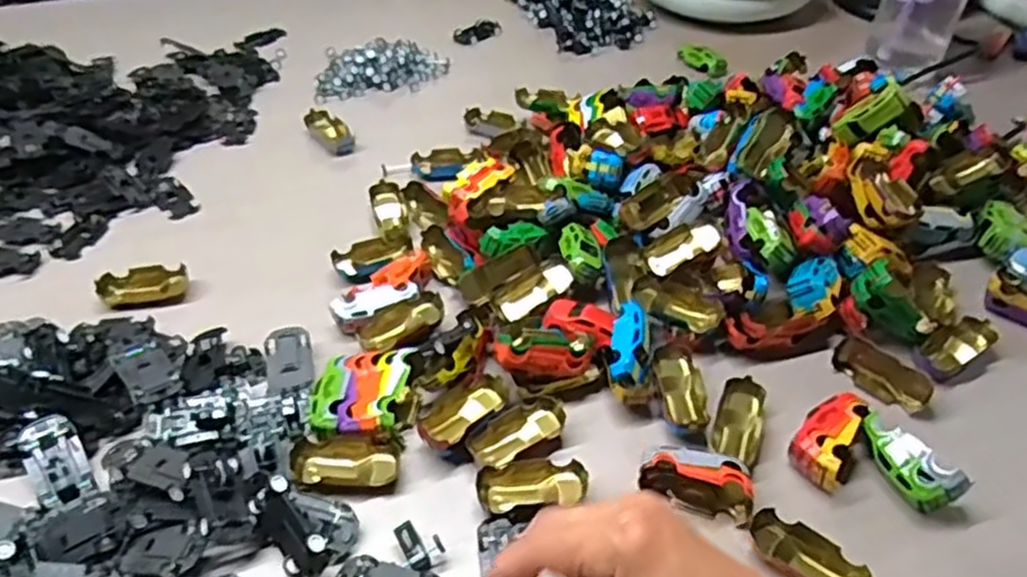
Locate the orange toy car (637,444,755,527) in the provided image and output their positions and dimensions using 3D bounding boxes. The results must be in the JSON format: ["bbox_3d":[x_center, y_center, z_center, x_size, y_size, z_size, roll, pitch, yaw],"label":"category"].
[{"bbox_3d":[0.110,0.111,0.447,0.065,0.026,0.026,17,45,17],"label":"orange toy car"}]

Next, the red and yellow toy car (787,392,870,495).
[{"bbox_3d":[0.199,0.092,0.471,0.036,0.026,0.067,29,50,27],"label":"red and yellow toy car"}]

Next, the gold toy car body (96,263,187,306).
[{"bbox_3d":[-0.281,-0.003,0.575,0.061,0.019,0.029,-11,44,-13],"label":"gold toy car body"}]

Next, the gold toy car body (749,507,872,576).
[{"bbox_3d":[0.163,0.149,0.419,0.064,0.015,0.027,28,49,26],"label":"gold toy car body"}]

